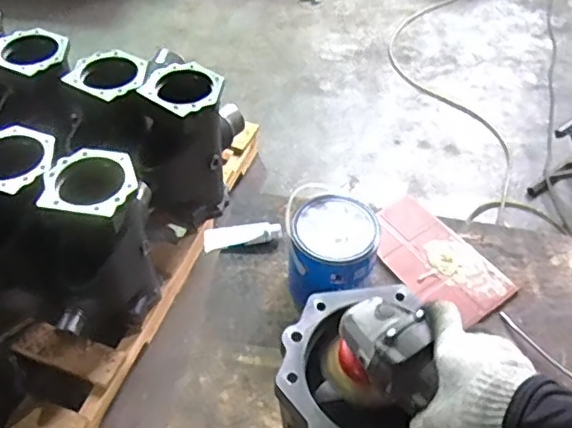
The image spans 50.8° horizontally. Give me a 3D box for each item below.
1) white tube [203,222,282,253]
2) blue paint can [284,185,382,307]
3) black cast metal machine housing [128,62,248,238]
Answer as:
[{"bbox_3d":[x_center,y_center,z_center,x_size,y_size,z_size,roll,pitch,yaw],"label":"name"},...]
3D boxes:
[{"bbox_3d":[-0.086,0.042,1.182,0.149,0.032,0.051,-5,48,-7],"label":"white tube"},{"bbox_3d":[0.077,0.065,1.054,0.156,0.148,0.163,1,48,-2],"label":"blue paint can"},{"bbox_3d":[-0.253,-0.176,1.613,0.193,0.404,0.316,14,49,10],"label":"black cast metal machine housing"}]

